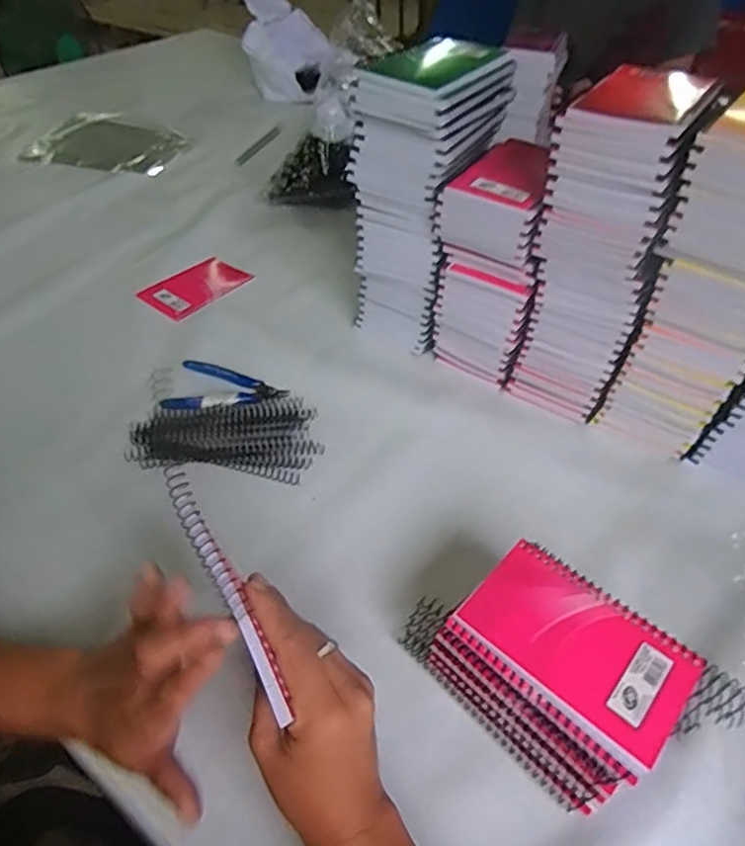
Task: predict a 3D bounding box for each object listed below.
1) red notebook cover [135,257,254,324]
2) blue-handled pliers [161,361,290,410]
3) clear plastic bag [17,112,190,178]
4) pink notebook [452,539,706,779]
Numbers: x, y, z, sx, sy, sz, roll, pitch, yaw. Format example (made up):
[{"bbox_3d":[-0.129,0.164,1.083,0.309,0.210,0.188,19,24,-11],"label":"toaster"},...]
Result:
[{"bbox_3d":[-0.225,-0.174,0.743,0.077,0.007,0.121,35,58,19],"label":"red notebook cover"},{"bbox_3d":[-0.152,-0.036,0.611,0.118,0.007,0.072,7,47,7],"label":"blue-handled pliers"},{"bbox_3d":[-0.469,-0.493,1.023,0.266,0.031,0.173,11,48,11],"label":"clear plastic bag"},{"bbox_3d":[0.127,0.134,0.362,0.128,0.006,0.083,36,55,27],"label":"pink notebook"}]

